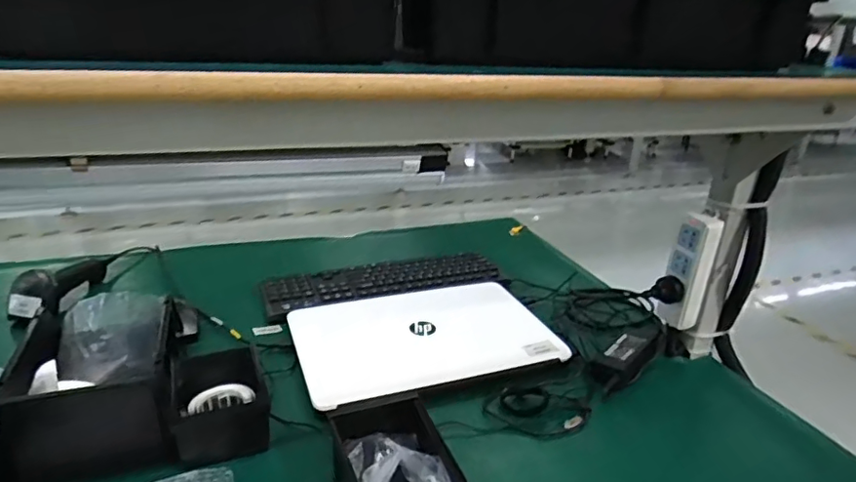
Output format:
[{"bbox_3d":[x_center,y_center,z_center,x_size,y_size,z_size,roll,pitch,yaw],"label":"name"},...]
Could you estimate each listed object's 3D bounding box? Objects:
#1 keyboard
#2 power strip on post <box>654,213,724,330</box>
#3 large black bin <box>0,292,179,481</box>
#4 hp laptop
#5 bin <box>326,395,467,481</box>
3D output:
[{"bbox_3d":[-0.073,0.070,1.022,0.436,0.021,0.126,-9,28,-23],"label":"keyboard"},{"bbox_3d":[0.366,0.043,0.789,0.056,0.169,0.022,21,29,36],"label":"power strip on post"},{"bbox_3d":[-0.383,0.163,0.643,0.171,0.122,0.184,-6,27,-17],"label":"large black bin"},{"bbox_3d":[-0.010,0.137,0.849,0.365,0.019,0.243,-7,27,-21],"label":"hp laptop"},{"bbox_3d":[-0.036,0.239,0.578,0.106,0.071,0.198,-7,27,-19],"label":"bin"}]

